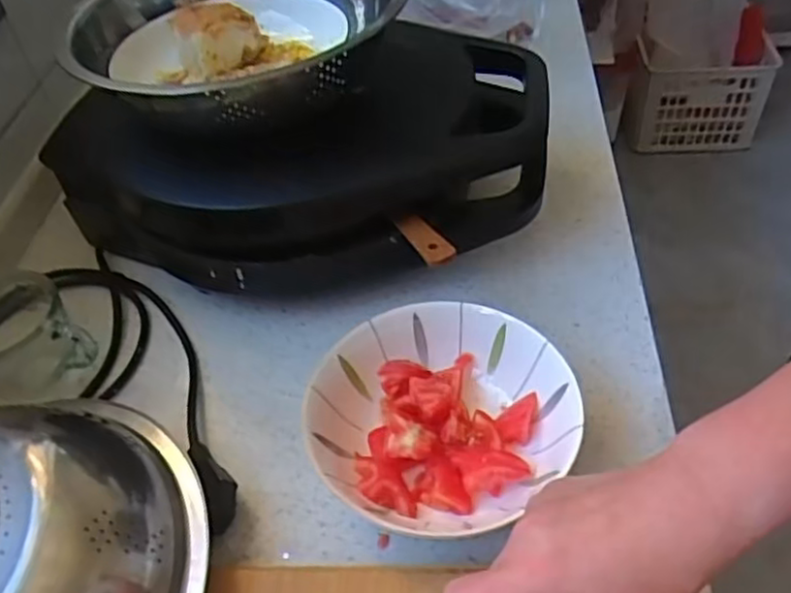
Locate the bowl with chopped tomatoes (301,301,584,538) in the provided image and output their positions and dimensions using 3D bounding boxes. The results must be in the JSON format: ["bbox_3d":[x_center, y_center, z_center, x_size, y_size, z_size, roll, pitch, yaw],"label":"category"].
[{"bbox_3d":[0.028,0.087,0.480,0.174,0.058,0.164,-3,47,3],"label":"bowl with chopped tomatoes"}]

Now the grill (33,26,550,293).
[{"bbox_3d":[-0.081,-0.129,0.620,0.408,0.171,0.271,3,47,9],"label":"grill"}]

